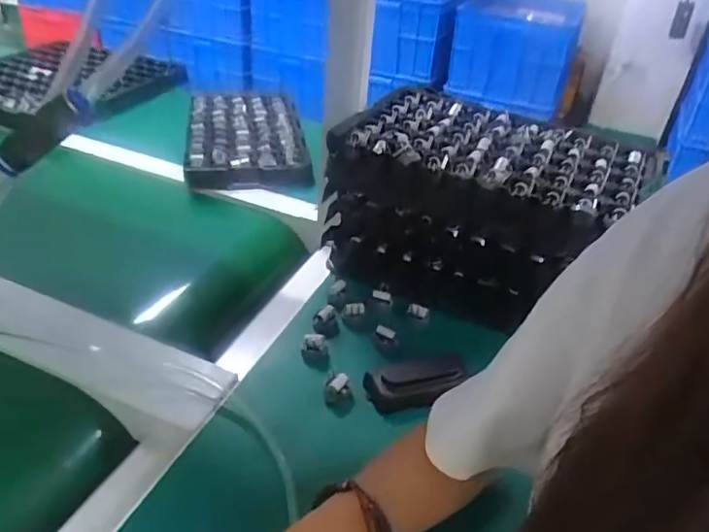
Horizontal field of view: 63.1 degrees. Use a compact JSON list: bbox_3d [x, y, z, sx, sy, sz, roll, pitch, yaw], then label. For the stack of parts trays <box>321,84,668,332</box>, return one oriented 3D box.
[{"bbox_3d":[0.155,-0.068,0.705,0.345,0.174,0.208,19,38,19],"label":"stack of parts trays"}]

